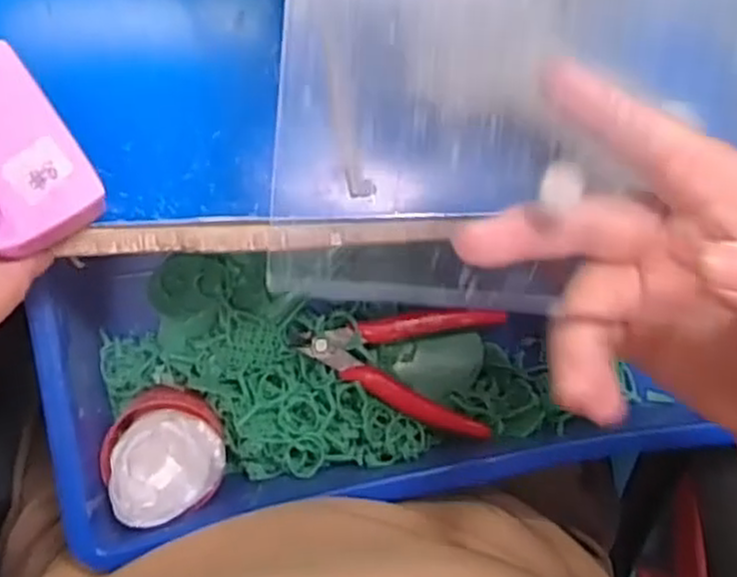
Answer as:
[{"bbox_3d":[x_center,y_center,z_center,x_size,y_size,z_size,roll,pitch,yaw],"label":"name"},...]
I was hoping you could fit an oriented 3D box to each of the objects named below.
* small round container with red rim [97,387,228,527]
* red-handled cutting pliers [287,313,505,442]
[{"bbox_3d":[-0.110,0.090,0.416,0.061,0.036,0.067,0,87,-7],"label":"small round container with red rim"},{"bbox_3d":[0.015,0.041,0.442,0.115,0.024,0.070,11,86,-6],"label":"red-handled cutting pliers"}]

